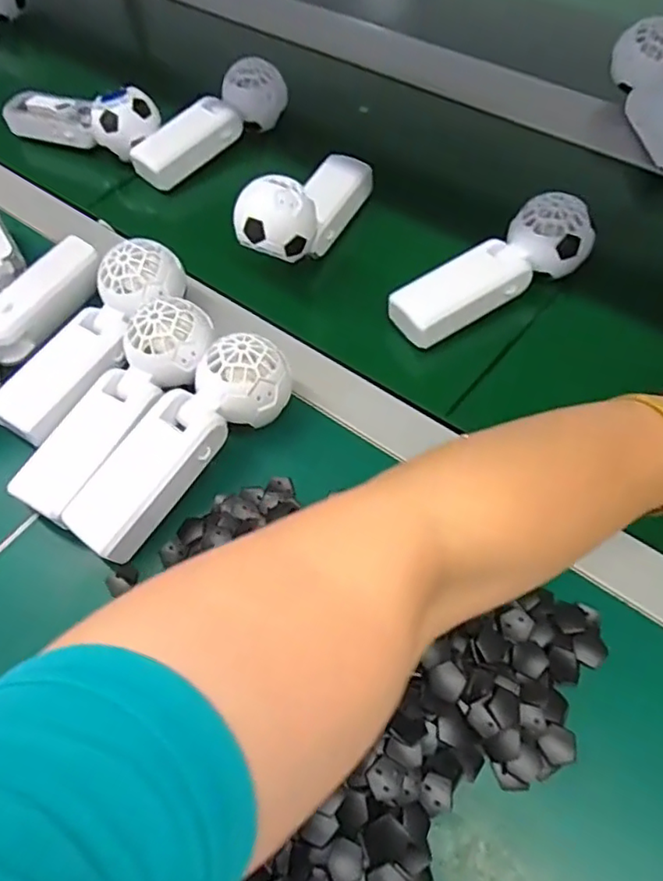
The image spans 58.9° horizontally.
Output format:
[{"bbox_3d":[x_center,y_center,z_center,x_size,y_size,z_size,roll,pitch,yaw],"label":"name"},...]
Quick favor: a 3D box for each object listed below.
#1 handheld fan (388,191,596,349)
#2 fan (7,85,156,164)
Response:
[{"bbox_3d":[0.120,-0.132,0.446,0.158,0.050,0.050,-26,60,-13],"label":"handheld fan"},{"bbox_3d":[-0.249,-0.318,0.573,0.165,0.049,0.055,20,61,14],"label":"fan"}]

